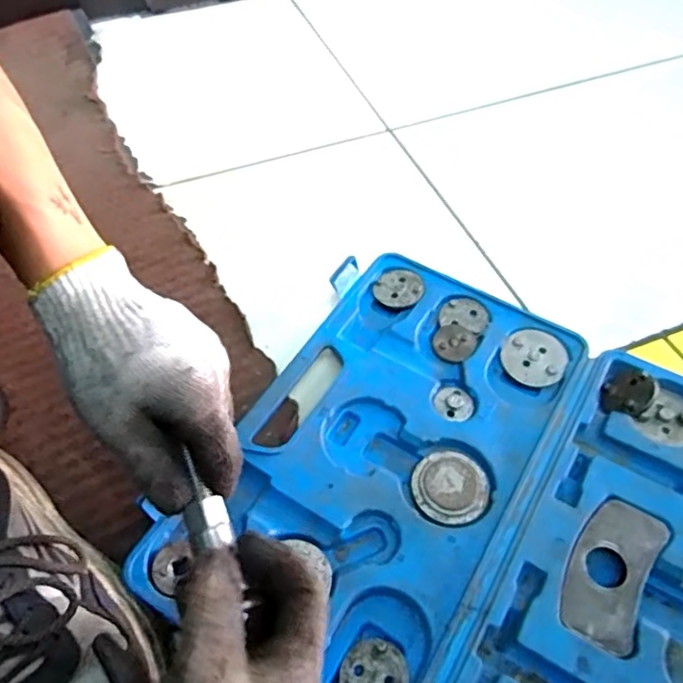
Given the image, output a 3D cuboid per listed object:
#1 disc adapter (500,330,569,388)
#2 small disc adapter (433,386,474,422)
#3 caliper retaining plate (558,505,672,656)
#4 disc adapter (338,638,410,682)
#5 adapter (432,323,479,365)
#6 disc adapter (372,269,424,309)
[{"bbox_3d":[0.157,0.012,0.496,0.050,0.005,0.048,-1,53,1],"label":"disc adapter"},{"bbox_3d":[0.086,0.048,0.475,0.029,0.006,0.031,-1,53,1],"label":"small disc adapter"},{"bbox_3d":[0.170,0.144,0.386,0.046,0.004,0.095,27,59,20],"label":"caliper retaining plate"},{"bbox_3d":[0.019,0.196,0.359,0.039,0.004,0.040,16,55,13],"label":"disc adapter"},{"bbox_3d":[0.093,0.001,0.505,0.036,0.006,0.034,-1,53,1],"label":"adapter"},{"bbox_3d":[0.051,-0.046,0.544,0.043,0.011,0.040,-1,53,1],"label":"disc adapter"}]

